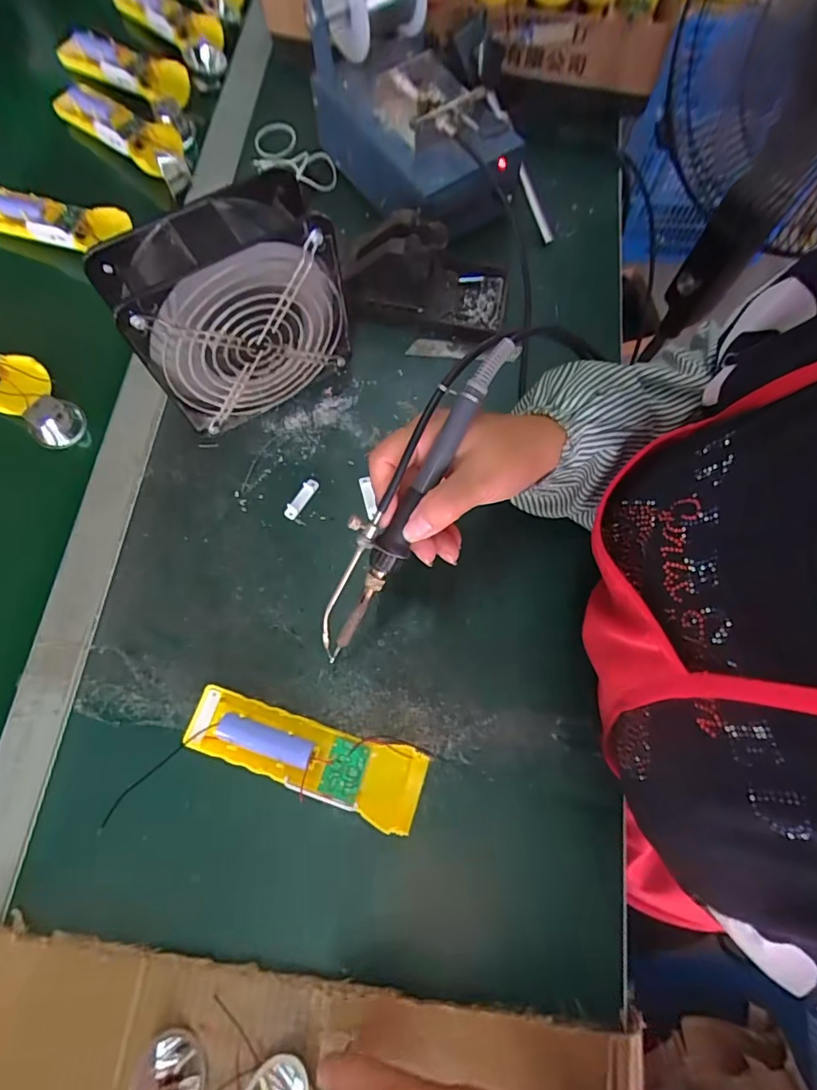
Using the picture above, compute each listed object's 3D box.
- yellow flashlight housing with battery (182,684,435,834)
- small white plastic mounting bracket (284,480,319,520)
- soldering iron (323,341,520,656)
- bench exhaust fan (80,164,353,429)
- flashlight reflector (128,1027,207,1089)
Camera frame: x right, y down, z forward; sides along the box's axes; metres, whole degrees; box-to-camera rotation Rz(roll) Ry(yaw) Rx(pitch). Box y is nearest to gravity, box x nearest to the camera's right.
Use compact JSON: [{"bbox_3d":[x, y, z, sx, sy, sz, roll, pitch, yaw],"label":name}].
[{"bbox_3d":[-0.070,0.140,0.343,0.161,0.028,0.046,17,73,6],"label":"yellow flashlight housing with battery"},{"bbox_3d":[-0.087,-0.038,0.413,0.011,0.005,0.038,31,75,10],"label":"small white plastic mounting bracket"},{"bbox_3d":[-0.002,-0.026,0.295,0.031,0.030,0.210,30,99,10],"label":"soldering iron"},{"bbox_3d":[-0.123,-0.166,0.377,0.145,0.152,0.059,-35,75,-10],"label":"bench exhaust fan"},{"bbox_3d":[-0.134,0.303,0.281,0.043,0.017,0.043,-10,43,10],"label":"flashlight reflector"}]

